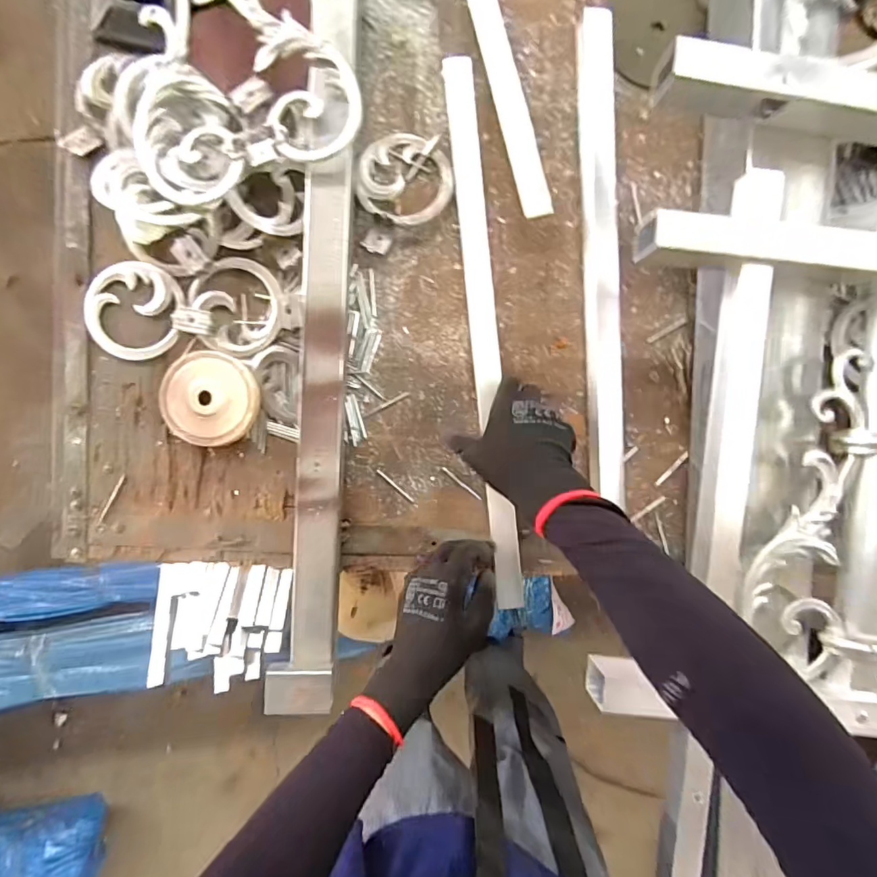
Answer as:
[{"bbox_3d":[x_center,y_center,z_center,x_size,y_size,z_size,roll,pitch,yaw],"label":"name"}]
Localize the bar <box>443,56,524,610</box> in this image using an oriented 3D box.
[{"bbox_3d":[0.047,-0.102,0.494,0.026,0.010,0.539,-6,91,-2],"label":"bar"}]

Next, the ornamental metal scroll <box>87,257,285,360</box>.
[{"bbox_3d":[-0.262,-0.135,0.512,0.197,0.015,0.097,-3,90,-2],"label":"ornamental metal scroll"}]

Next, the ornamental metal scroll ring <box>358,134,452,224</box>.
[{"bbox_3d":[-0.034,-0.271,0.514,0.097,0.013,0.096,0,90,-2],"label":"ornamental metal scroll ring"}]

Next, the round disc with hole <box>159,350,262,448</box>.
[{"bbox_3d":[-0.238,-0.040,0.511,0.096,0.026,0.093,0,90,-2],"label":"round disc with hole"}]

